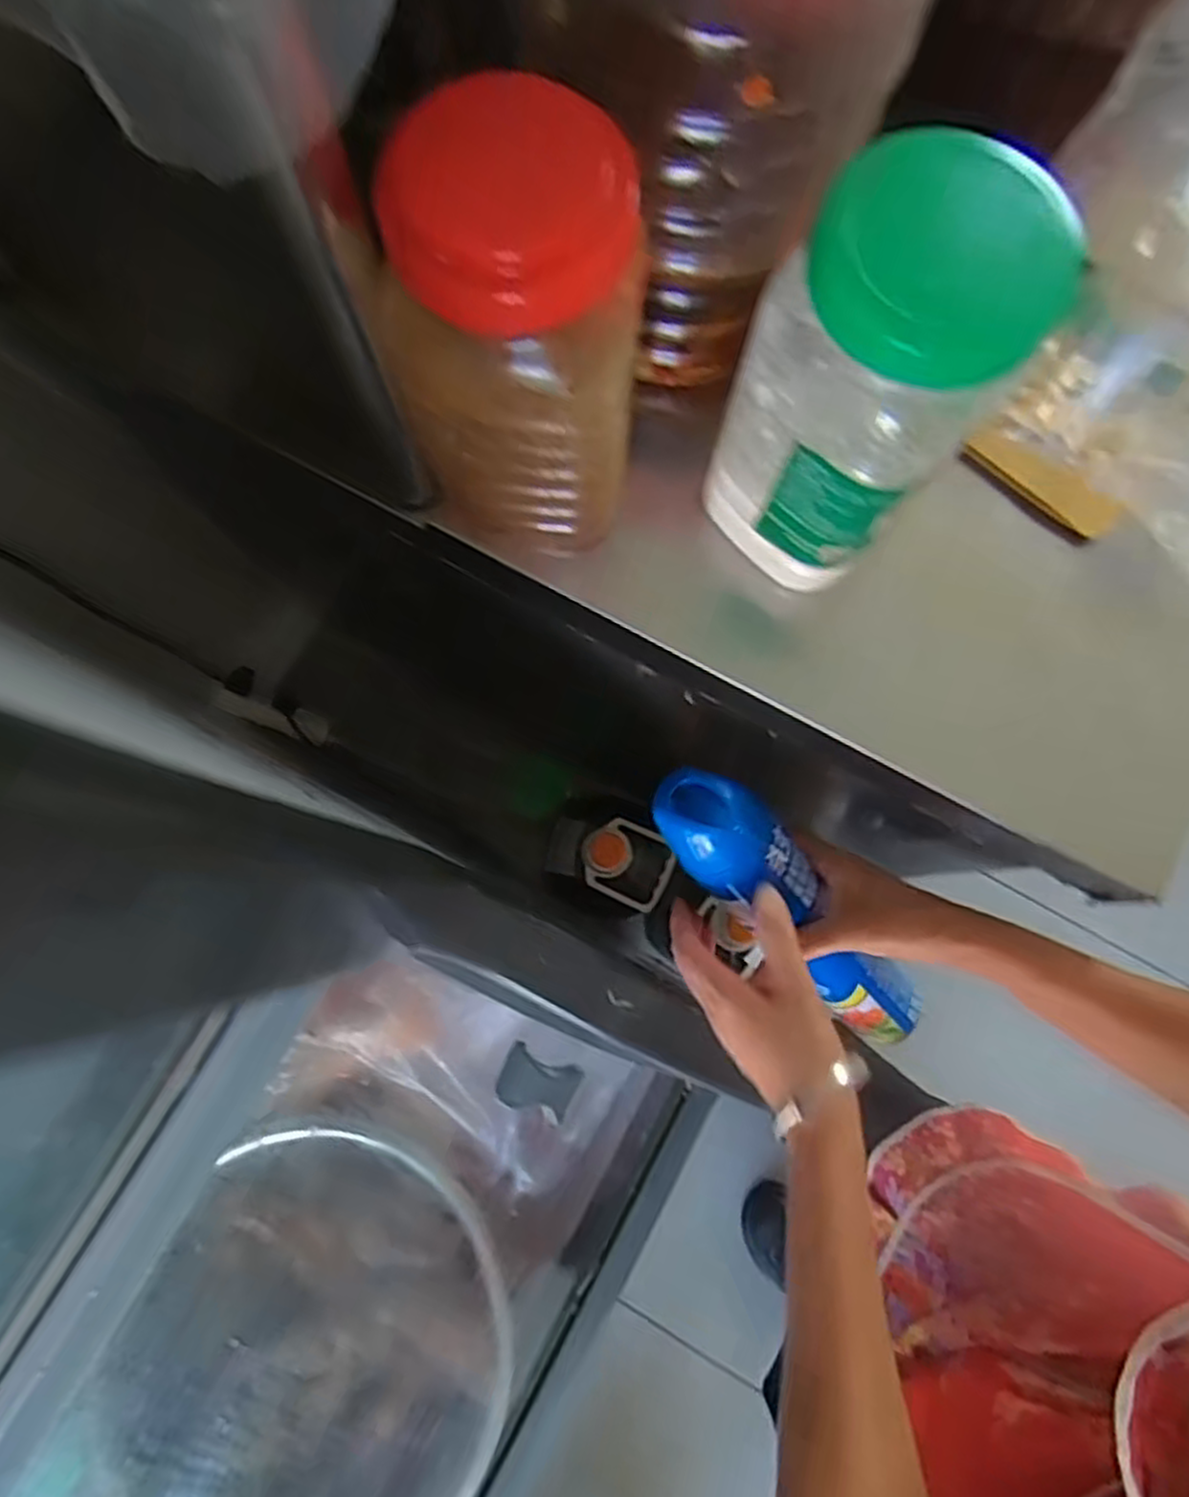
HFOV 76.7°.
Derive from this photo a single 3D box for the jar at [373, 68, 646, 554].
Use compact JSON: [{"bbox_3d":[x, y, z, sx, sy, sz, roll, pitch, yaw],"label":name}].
[{"bbox_3d":[-0.031,-0.174,0.336,0.096,0.183,0.083,3,78,-1],"label":"jar"}]

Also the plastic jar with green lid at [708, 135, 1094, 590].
[{"bbox_3d":[0.121,-0.161,0.341,0.091,0.172,0.094,0,78,-1],"label":"plastic jar with green lid"}]

